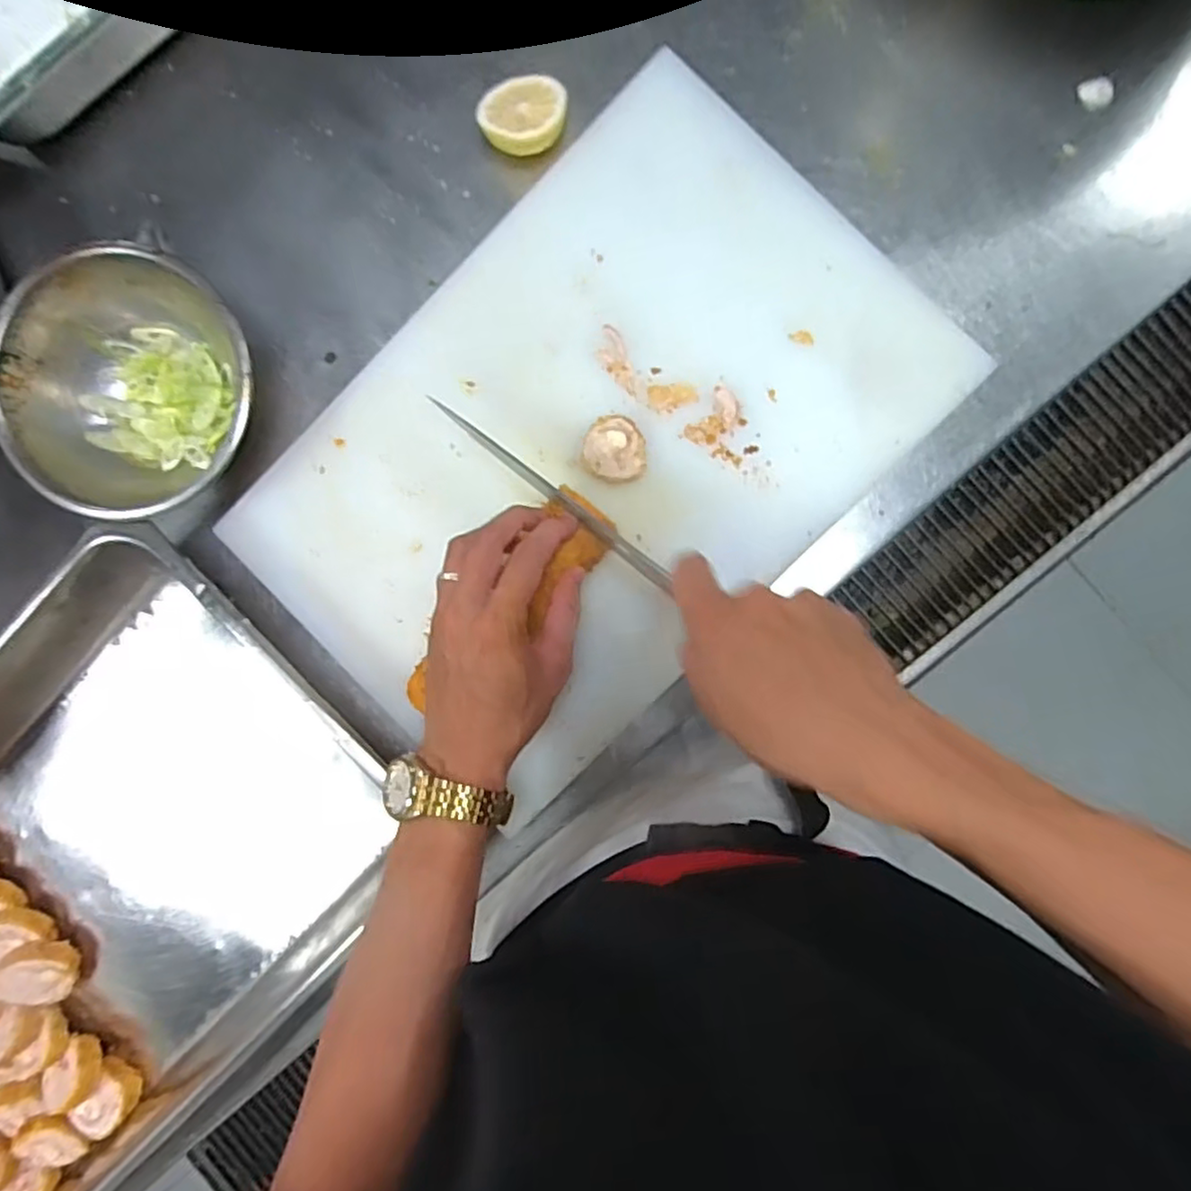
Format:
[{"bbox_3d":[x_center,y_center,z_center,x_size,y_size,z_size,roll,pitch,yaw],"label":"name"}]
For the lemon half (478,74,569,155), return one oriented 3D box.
[{"bbox_3d":[-0.048,-0.326,0.470,0.058,0.028,0.047,-1,89,5],"label":"lemon half"}]

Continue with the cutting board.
[{"bbox_3d":[-0.007,-0.099,0.473,0.462,0.025,0.305,-45,86,3],"label":"cutting board"}]

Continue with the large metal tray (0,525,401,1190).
[{"bbox_3d":[-0.394,0.237,0.500,0.551,0.084,0.344,-43,86,3],"label":"large metal tray"}]

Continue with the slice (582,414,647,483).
[{"bbox_3d":[0.013,-0.098,0.459,0.041,0.016,0.043,0,89,5],"label":"slice"}]

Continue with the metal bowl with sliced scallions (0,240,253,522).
[{"bbox_3d":[-0.312,-0.139,0.468,0.162,0.068,0.166,0,89,5],"label":"metal bowl with sliced scallions"}]

